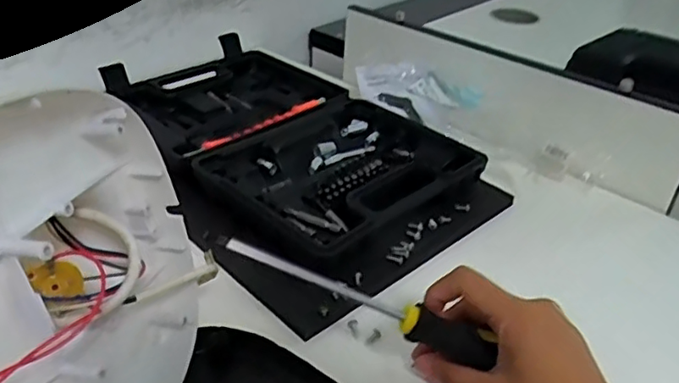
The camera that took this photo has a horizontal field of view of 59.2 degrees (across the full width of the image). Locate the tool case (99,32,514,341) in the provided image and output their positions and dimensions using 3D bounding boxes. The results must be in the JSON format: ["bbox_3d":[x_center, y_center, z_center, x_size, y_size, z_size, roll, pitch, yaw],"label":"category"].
[{"bbox_3d":[-0.057,-0.051,0.564,0.250,0.044,0.378,-26,44,-36],"label":"tool case"}]

